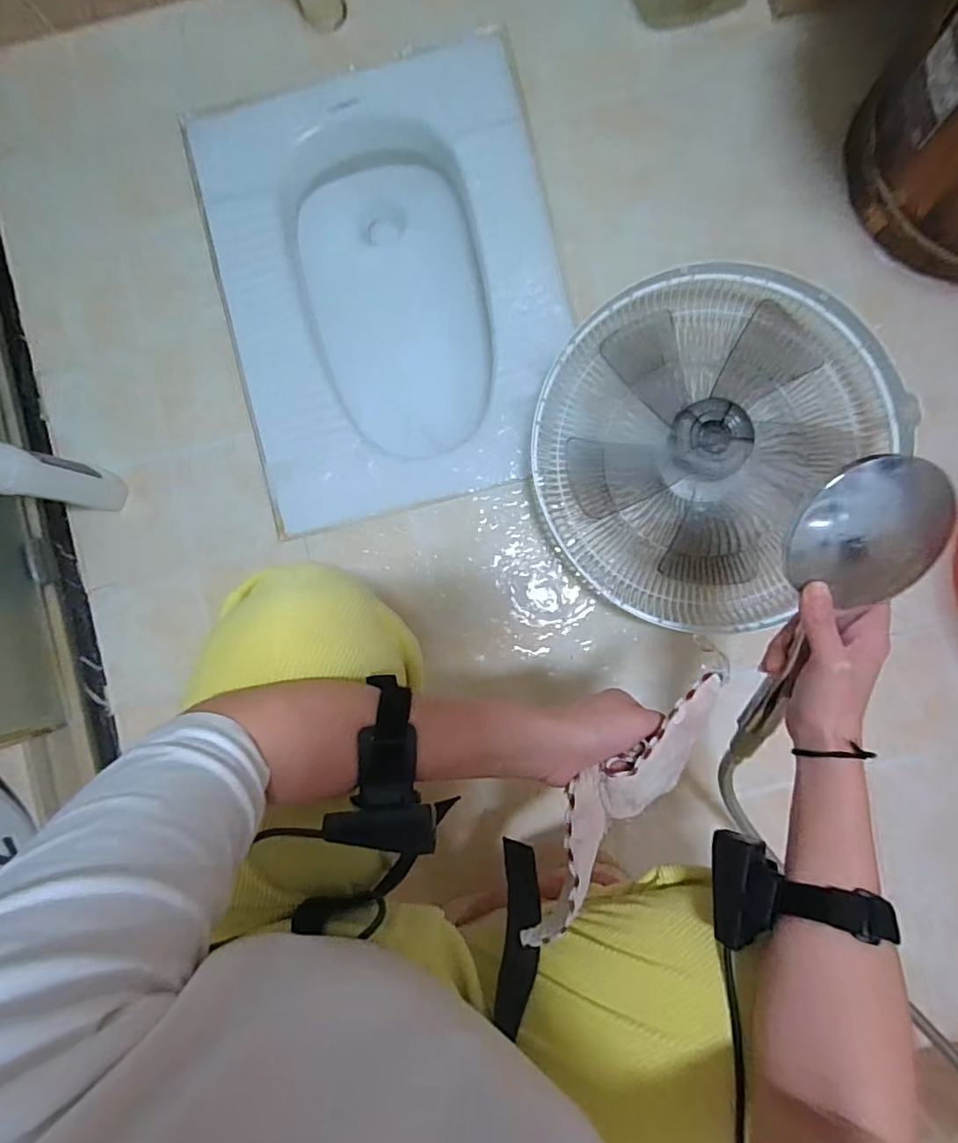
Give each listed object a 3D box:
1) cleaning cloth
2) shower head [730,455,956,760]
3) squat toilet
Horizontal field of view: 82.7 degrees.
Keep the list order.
[{"bbox_3d":[0.095,0.161,0.383,0.054,0.030,0.225,39,84,3],"label":"cleaning cloth"},{"bbox_3d":[0.264,0.050,0.409,0.086,0.048,0.293,16,110,32],"label":"shower head"},{"bbox_3d":[-0.111,-0.374,0.789,0.432,0.153,0.569,-14,88,2],"label":"squat toilet"}]

